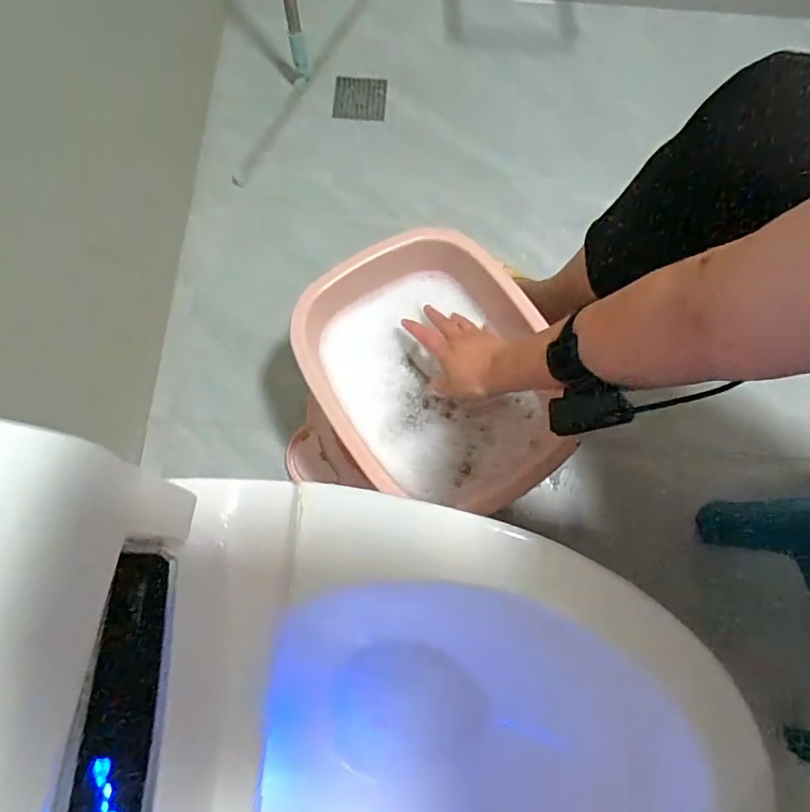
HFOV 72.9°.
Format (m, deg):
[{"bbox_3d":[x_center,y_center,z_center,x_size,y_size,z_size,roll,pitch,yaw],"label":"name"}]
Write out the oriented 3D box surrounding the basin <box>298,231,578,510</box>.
[{"bbox_3d":[0.042,-0.034,0.702,0.276,0.094,0.342,-32,78,-10],"label":"basin"}]

